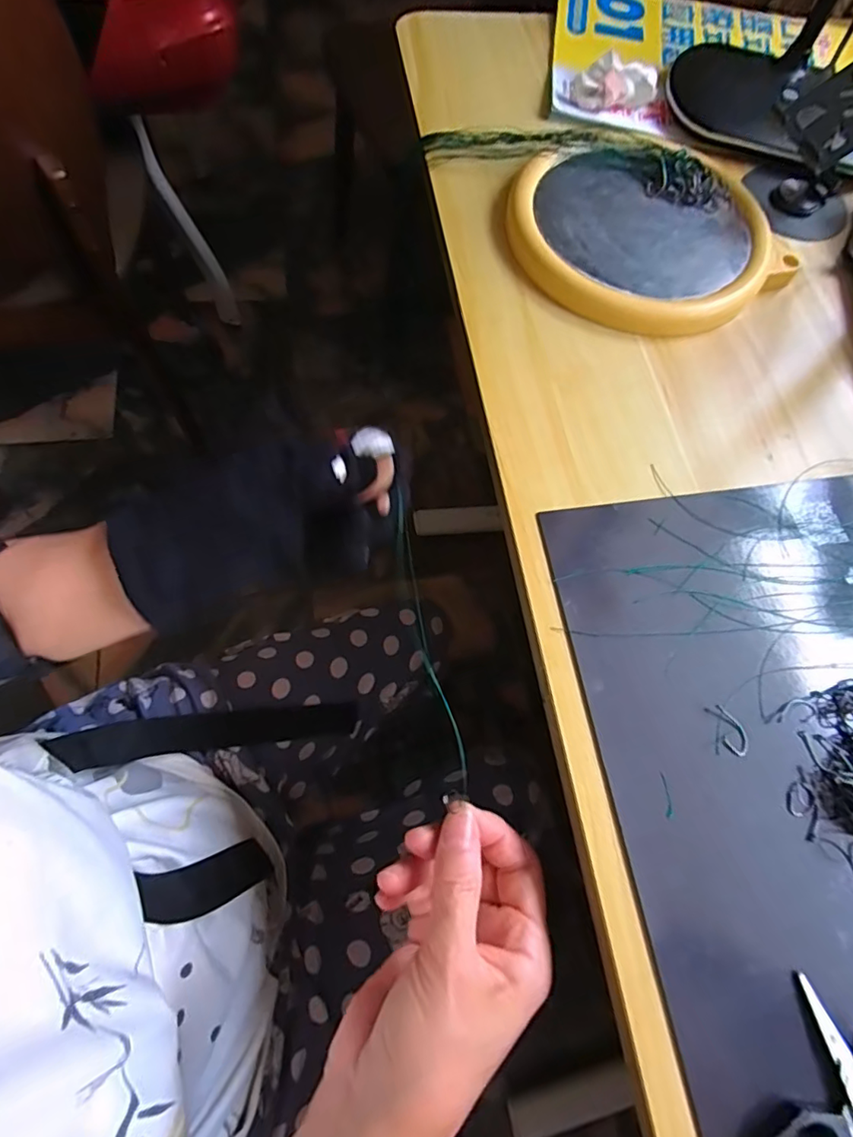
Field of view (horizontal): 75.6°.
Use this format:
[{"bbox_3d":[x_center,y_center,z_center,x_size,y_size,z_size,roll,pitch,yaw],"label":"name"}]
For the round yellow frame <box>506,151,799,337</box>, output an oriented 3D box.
[{"bbox_3d":[0.153,-0.233,0.383,0.185,0.015,0.157,-9,70,-6],"label":"round yellow frame"}]

